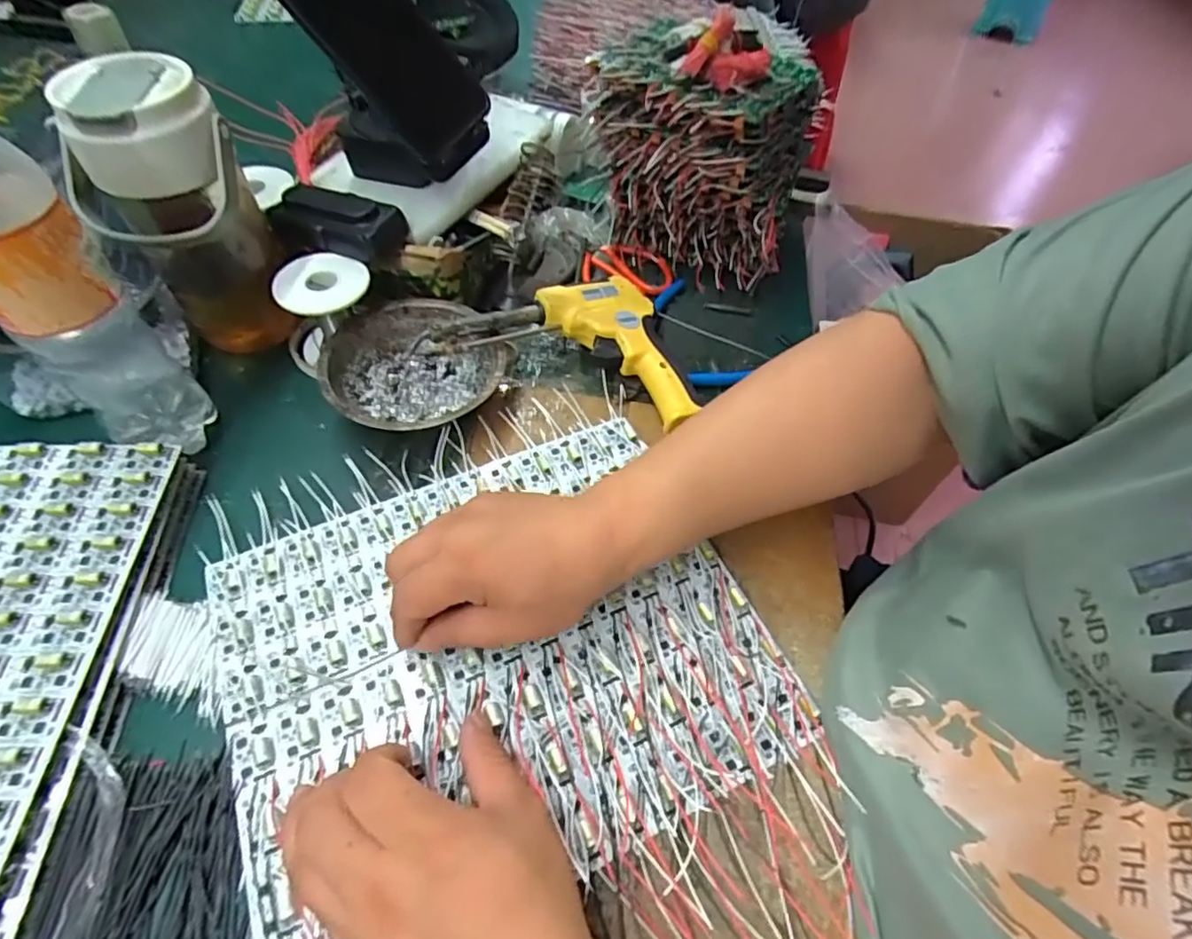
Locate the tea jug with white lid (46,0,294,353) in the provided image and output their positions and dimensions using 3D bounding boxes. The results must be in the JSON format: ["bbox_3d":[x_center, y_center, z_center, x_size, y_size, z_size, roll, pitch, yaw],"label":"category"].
[{"bbox_3d":[-0.276,-0.167,0.402,0.091,0.197,0.078,-25,60,-20],"label":"tea jug with white lid"}]

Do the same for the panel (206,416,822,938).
[{"bbox_3d":[-0.057,0.097,0.344,0.284,0.012,0.244,-22,59,-18],"label":"panel"}]

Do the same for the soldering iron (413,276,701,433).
[{"bbox_3d":[-0.009,-0.101,0.461,0.197,0.046,0.131,14,55,6],"label":"soldering iron"}]

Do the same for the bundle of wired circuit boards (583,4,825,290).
[{"bbox_3d":[0.084,-0.268,0.503,0.176,0.175,0.115,21,56,11],"label":"bundle of wired circuit boards"}]

